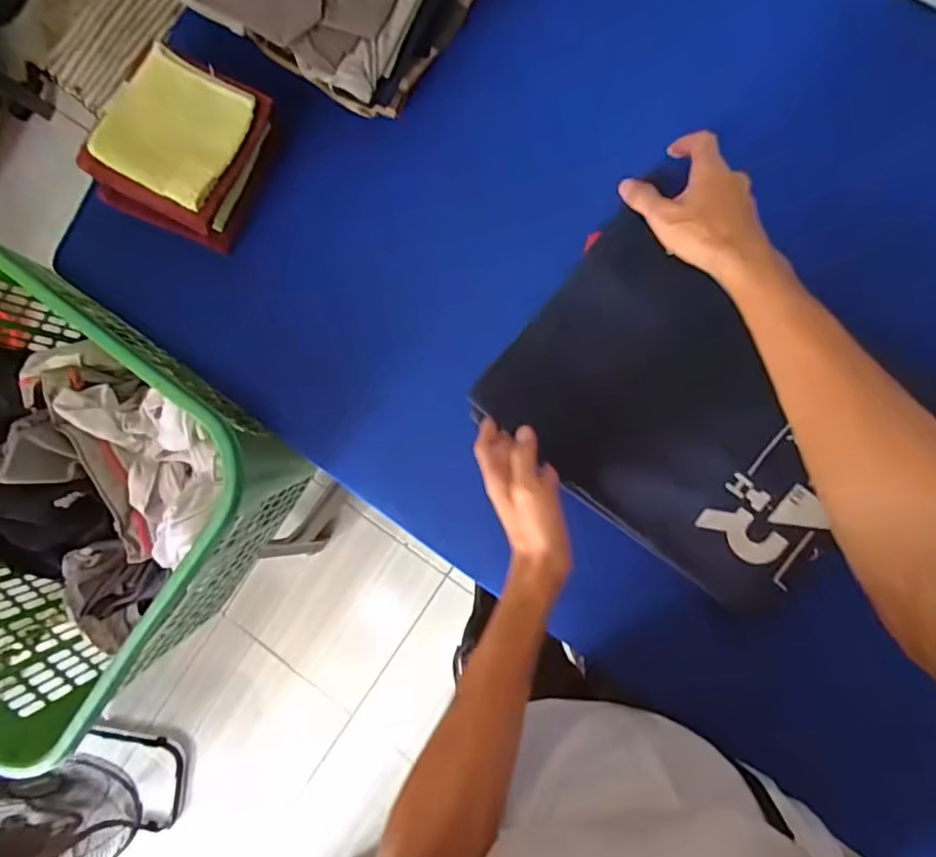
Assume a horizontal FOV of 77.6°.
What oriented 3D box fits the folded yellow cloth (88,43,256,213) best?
[{"bbox_3d":[-0.281,-0.288,0.556,0.123,0.023,0.121,29,92,8],"label":"folded yellow cloth"}]

